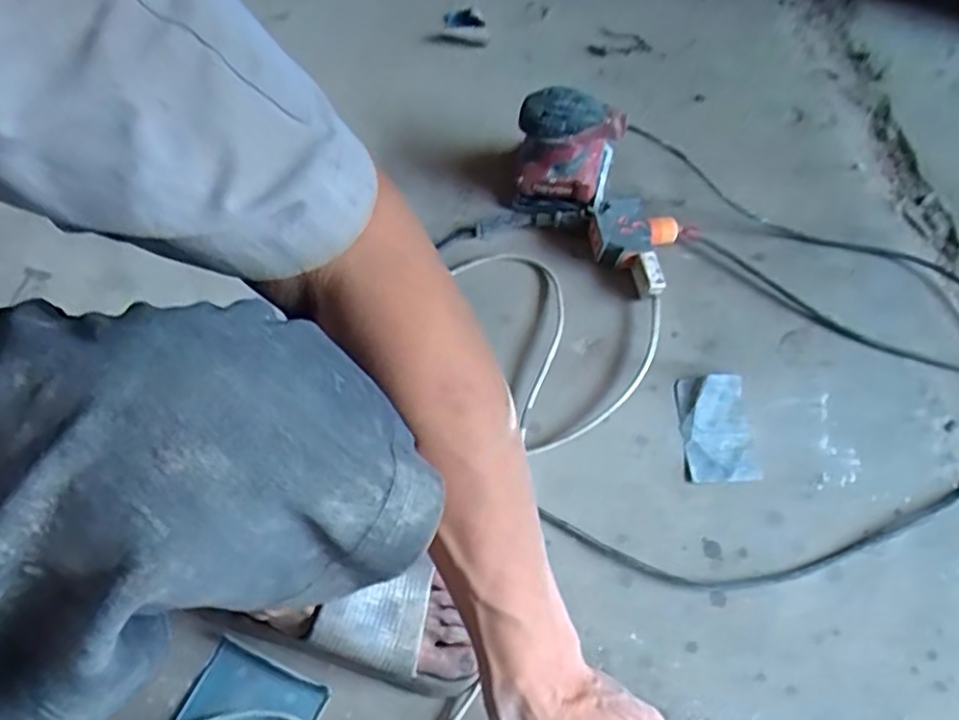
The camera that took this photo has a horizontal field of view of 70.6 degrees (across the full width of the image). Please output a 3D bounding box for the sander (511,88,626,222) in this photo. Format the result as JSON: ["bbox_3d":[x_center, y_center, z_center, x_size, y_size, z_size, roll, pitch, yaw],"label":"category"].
[{"bbox_3d":[0.099,-0.227,0.778,0.115,0.130,0.091,8,63,6],"label":"sander"}]

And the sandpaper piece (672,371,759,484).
[{"bbox_3d":[0.240,0.067,0.688,0.067,0.017,0.112,-1,63,2],"label":"sandpaper piece"}]

